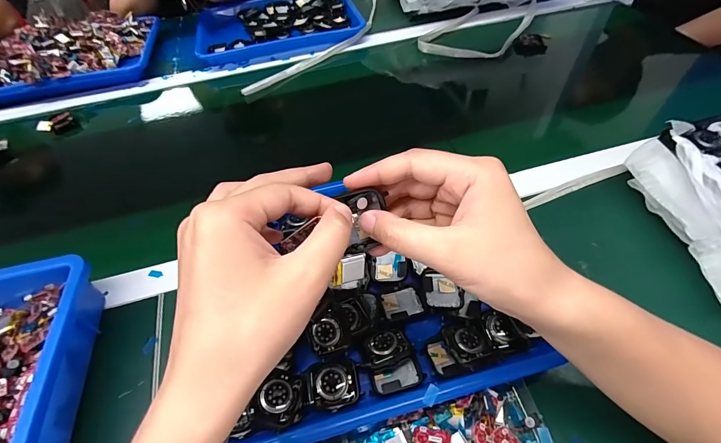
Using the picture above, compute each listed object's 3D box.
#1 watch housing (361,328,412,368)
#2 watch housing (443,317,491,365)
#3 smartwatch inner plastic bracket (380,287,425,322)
[{"bbox_3d":[0.021,0.107,0.305,0.038,0.015,0.032,-12,52,-5],"label":"watch housing"},{"bbox_3d":[0.091,0.101,0.302,0.036,0.014,0.033,-16,52,-9],"label":"watch housing"},{"bbox_3d":[0.038,0.077,0.334,0.035,0.005,0.028,-13,52,-6],"label":"smartwatch inner plastic bracket"}]

